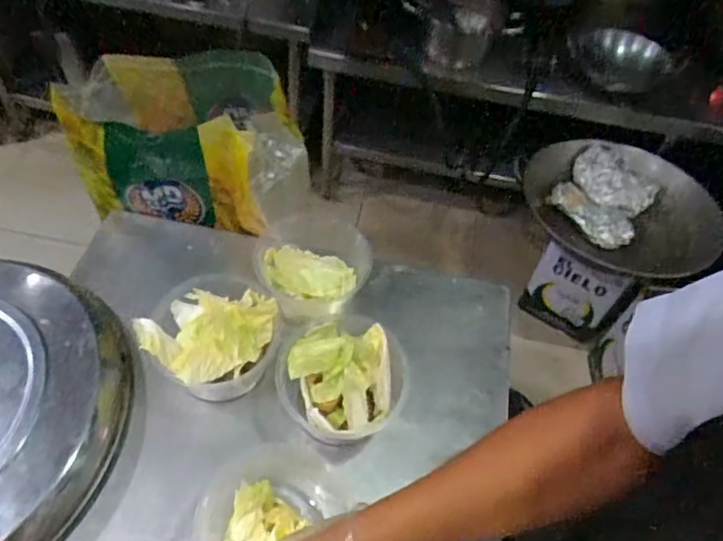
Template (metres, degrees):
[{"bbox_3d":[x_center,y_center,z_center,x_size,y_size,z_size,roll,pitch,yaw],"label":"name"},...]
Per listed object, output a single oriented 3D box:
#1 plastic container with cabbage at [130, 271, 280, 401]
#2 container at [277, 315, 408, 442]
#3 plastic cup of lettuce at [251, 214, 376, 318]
[{"bbox_3d":[-0.173,0.078,0.669,0.136,0.112,0.132,3,52,-4],"label":"plastic container with cabbage"},{"bbox_3d":[-0.026,0.127,0.666,0.143,0.084,0.136,3,52,-4],"label":"container"},{"bbox_3d":[-0.073,0.001,0.762,0.159,0.073,0.149,3,52,-4],"label":"plastic cup of lettuce"}]

